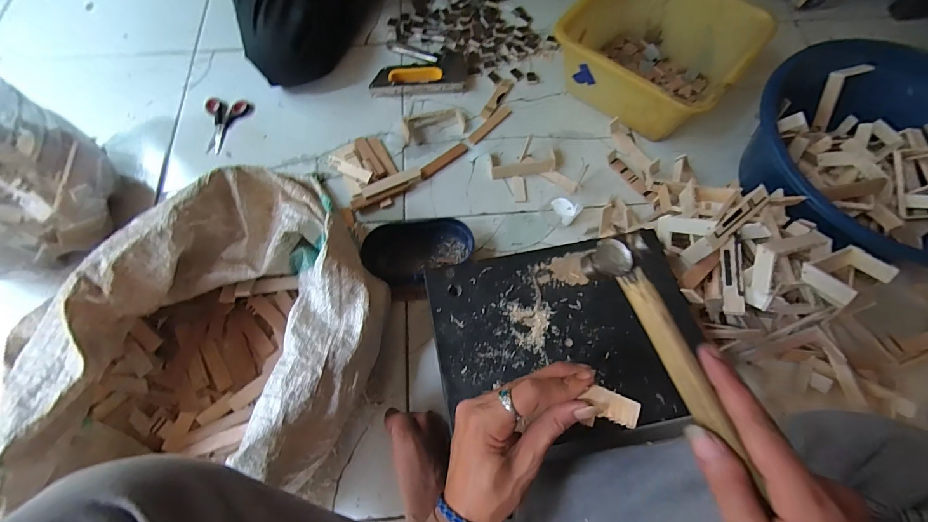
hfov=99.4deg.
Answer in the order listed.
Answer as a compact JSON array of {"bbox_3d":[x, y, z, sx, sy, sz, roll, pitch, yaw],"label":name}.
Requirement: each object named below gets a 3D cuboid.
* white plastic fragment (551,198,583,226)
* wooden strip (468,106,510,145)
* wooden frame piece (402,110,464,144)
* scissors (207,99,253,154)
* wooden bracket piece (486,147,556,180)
[{"bbox_3d":[0.159,-0.081,0.623,0.044,0.004,0.038,42,90,22],"label":"white plastic fragment"},{"bbox_3d":[0.047,-0.241,0.696,0.020,0.006,0.098,42,73,15],"label":"wooden strip"},{"bbox_3d":[-0.051,-0.238,0.675,0.108,0.025,0.050,-10,68,-4],"label":"wooden frame piece"},{"bbox_3d":[-0.421,-0.239,0.695,0.072,0.016,0.109,-1,68,-1],"label":"scissors"},{"bbox_3d":[0.097,-0.163,0.652,0.109,0.019,0.044,-5,68,-3],"label":"wooden bracket piece"}]

